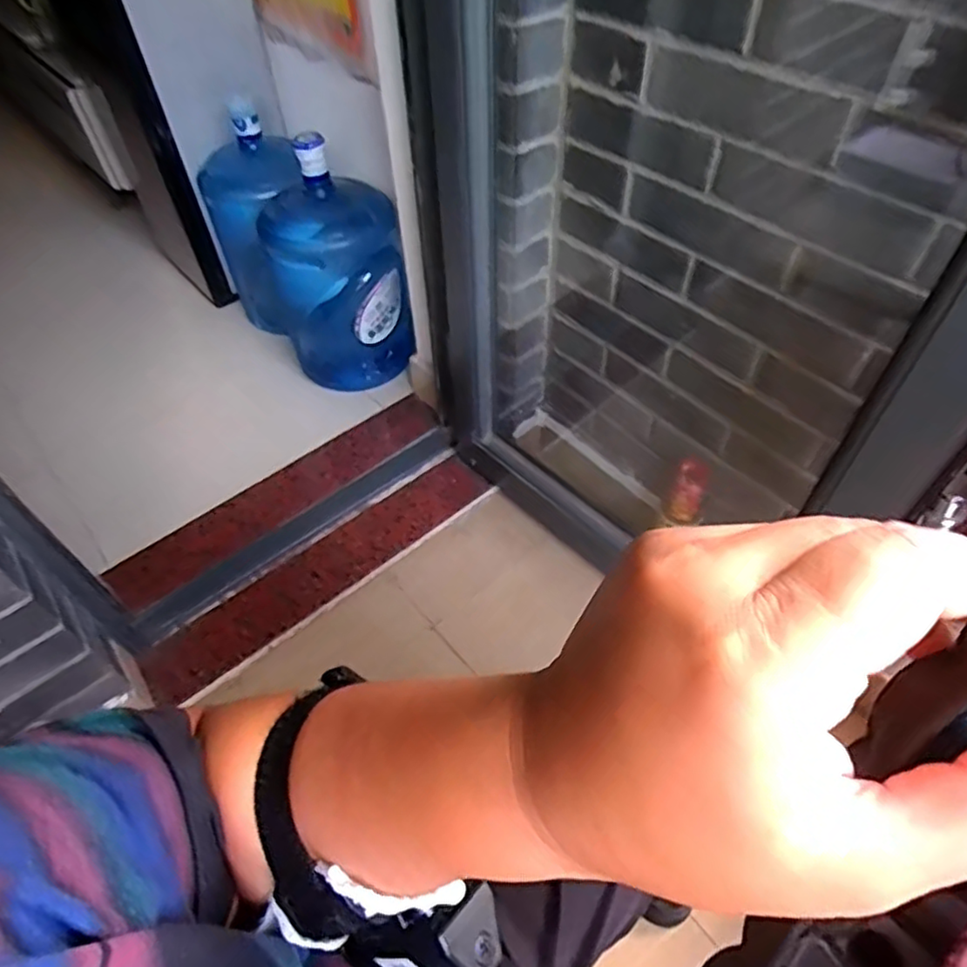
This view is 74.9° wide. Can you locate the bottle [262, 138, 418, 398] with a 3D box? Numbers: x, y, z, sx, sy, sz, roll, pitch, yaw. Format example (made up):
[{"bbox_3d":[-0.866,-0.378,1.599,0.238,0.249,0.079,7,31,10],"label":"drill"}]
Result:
[{"bbox_3d":[-0.307,-0.447,1.330,0.259,0.453,0.265,-12,52,-8],"label":"bottle"}]

